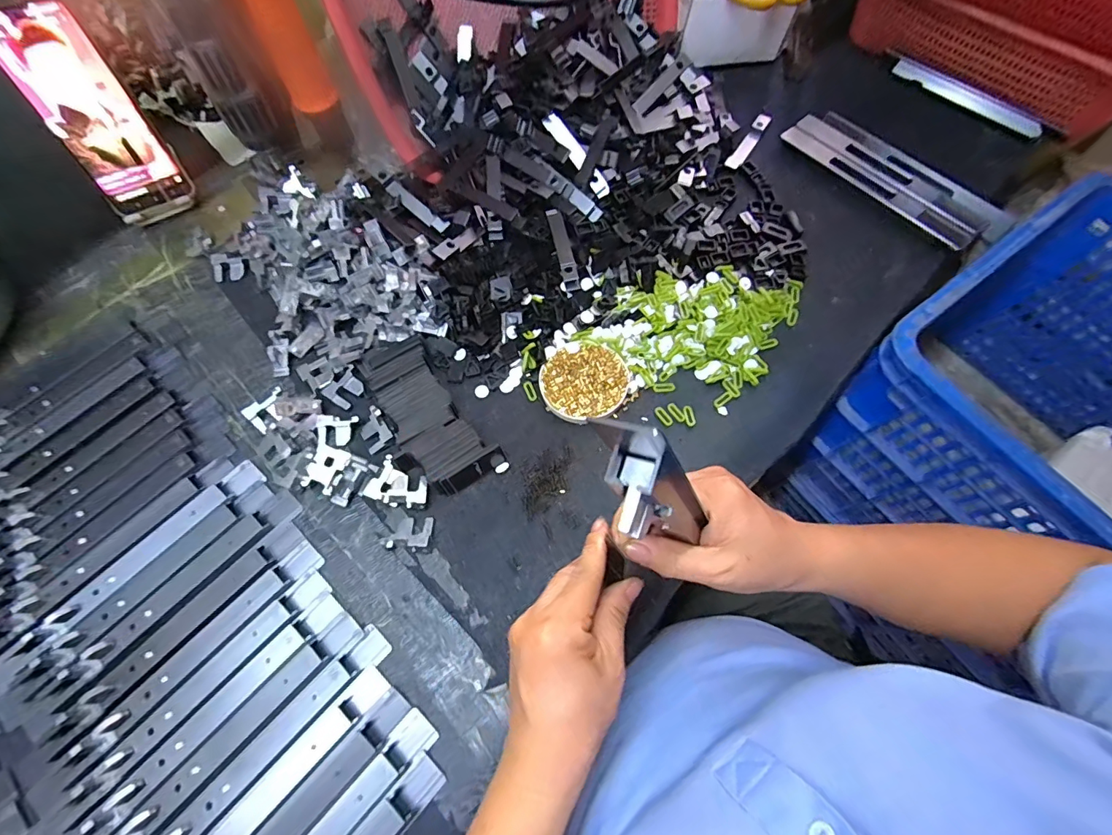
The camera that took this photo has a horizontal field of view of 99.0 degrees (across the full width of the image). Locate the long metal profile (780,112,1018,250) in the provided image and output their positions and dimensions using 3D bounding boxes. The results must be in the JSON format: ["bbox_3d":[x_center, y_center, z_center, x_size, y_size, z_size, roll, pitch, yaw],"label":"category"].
[{"bbox_3d":[0.348,-0.252,0.495,0.065,0.022,0.228,-36,72,-14],"label":"long metal profile"}]

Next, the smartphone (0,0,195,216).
[{"bbox_3d":[-0.430,-0.281,0.443,0.073,0.160,0.006,-30,44,-16],"label":"smartphone"}]

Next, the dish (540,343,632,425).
[{"bbox_3d":[0.026,-0.030,0.416,0.074,0.015,0.071,-33,71,-13],"label":"dish"}]

